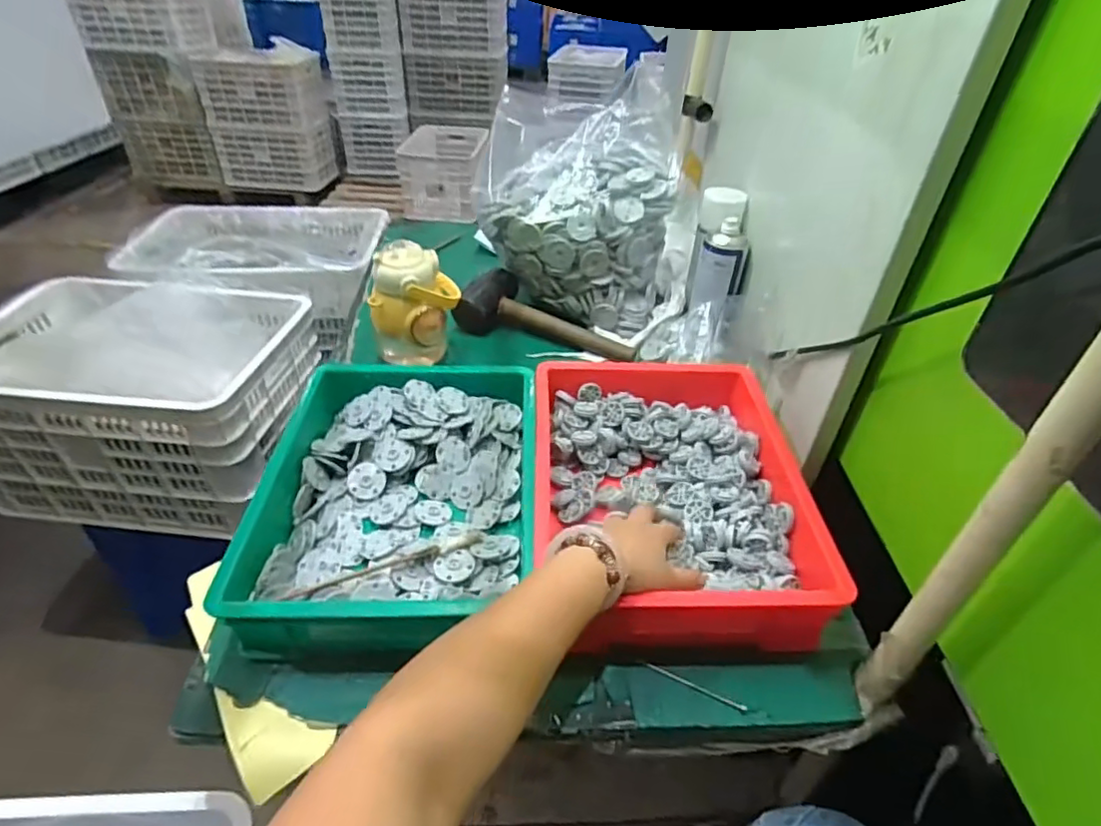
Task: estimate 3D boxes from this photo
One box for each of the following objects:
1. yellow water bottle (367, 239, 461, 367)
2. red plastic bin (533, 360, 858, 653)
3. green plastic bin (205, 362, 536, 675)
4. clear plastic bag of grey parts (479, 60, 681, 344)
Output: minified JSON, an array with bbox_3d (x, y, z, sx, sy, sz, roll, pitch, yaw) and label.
[{"bbox_3d":[-0.180,-0.138,0.810,0.111,0.163,0.079,-5,39,-9],"label":"yellow water bottle"},{"bbox_3d":[0.120,0.072,0.651,0.270,0.081,0.358,1,39,-1],"label":"red plastic bin"},{"bbox_3d":[-0.150,0.086,0.638,0.257,0.101,0.343,-1,39,-3],"label":"green plastic bin"},{"bbox_3d":[0.047,-0.325,0.983,0.295,0.259,0.245,9,39,10],"label":"clear plastic bag of grey parts"}]

